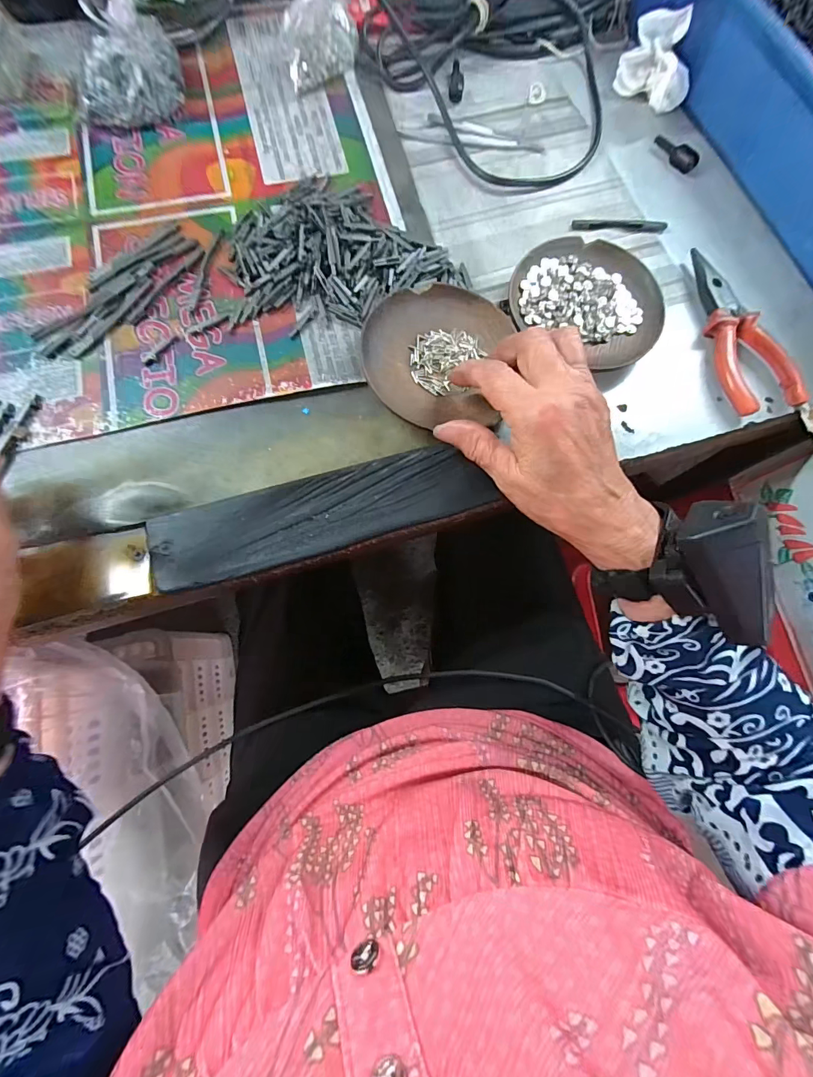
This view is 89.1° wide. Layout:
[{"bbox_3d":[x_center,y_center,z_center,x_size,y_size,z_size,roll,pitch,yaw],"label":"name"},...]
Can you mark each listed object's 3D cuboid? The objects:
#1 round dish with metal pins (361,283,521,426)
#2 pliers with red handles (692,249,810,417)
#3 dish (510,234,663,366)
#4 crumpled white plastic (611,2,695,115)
[{"bbox_3d":[0.021,-0.128,0.286,0.097,0.018,0.108,4,74,-1],"label":"round dish with metal pins"},{"bbox_3d":[0.254,-0.160,0.317,0.046,0.017,0.137,-9,75,-4],"label":"pliers with red handles"},{"bbox_3d":[0.138,-0.184,0.314,0.111,0.012,0.099,27,75,5],"label":"dish"},{"bbox_3d":[0.226,-0.420,0.366,0.052,0.041,0.068,-26,77,-9],"label":"crumpled white plastic"}]

